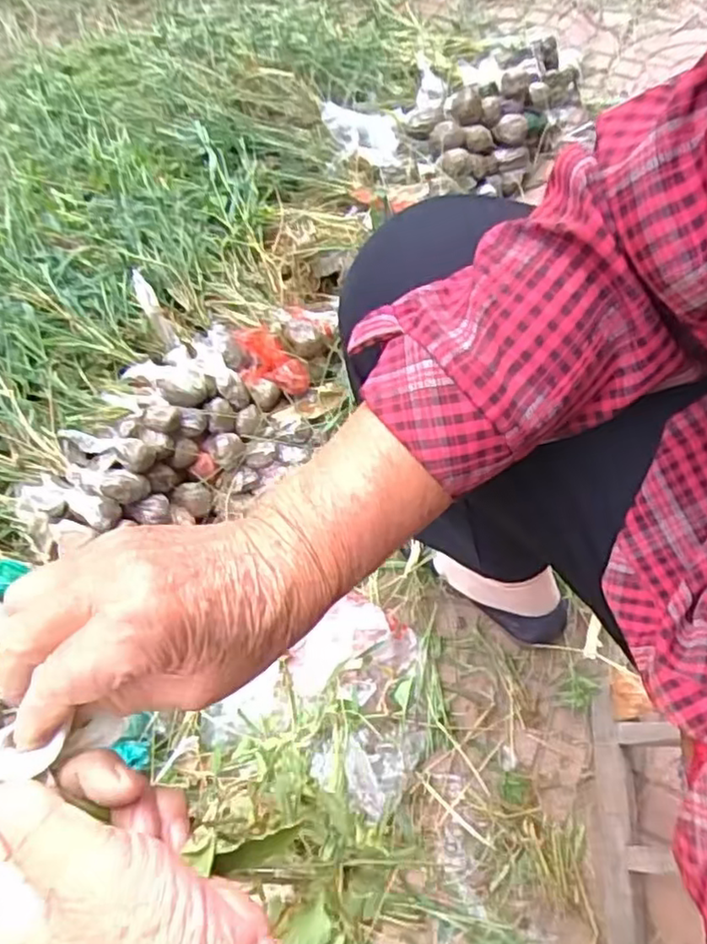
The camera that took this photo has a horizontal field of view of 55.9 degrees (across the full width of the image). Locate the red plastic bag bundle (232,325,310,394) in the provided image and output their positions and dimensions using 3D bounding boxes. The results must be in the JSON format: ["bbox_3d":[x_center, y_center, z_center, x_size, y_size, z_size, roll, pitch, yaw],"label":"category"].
[{"bbox_3d":[-0.098,-0.136,0.806,0.082,0.048,0.077,-8,61,-3],"label":"red plastic bag bundle"}]

